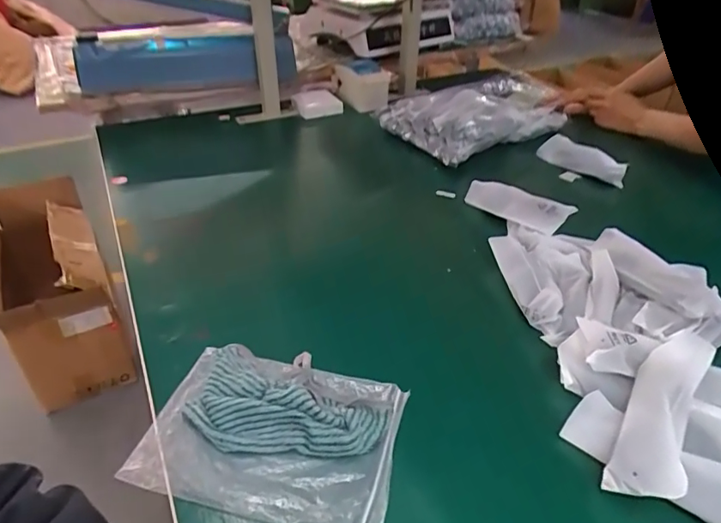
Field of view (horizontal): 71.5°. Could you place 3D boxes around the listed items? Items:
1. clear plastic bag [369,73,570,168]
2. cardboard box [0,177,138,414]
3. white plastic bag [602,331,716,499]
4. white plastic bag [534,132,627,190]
[{"bbox_3d":[0.229,-0.272,0.950,0.317,0.092,0.179,-23,42,-28],"label":"clear plastic bag"},{"bbox_3d":[-0.924,0.097,1.513,0.299,0.424,0.681,-21,41,-26],"label":"cardboard box"},{"bbox_3d":[0.245,0.117,0.404,0.045,0.041,0.153,22,42,27],"label":"white plastic bag"},{"bbox_3d":[0.371,-0.170,0.841,0.146,0.047,0.012,35,21,31],"label":"white plastic bag"}]

